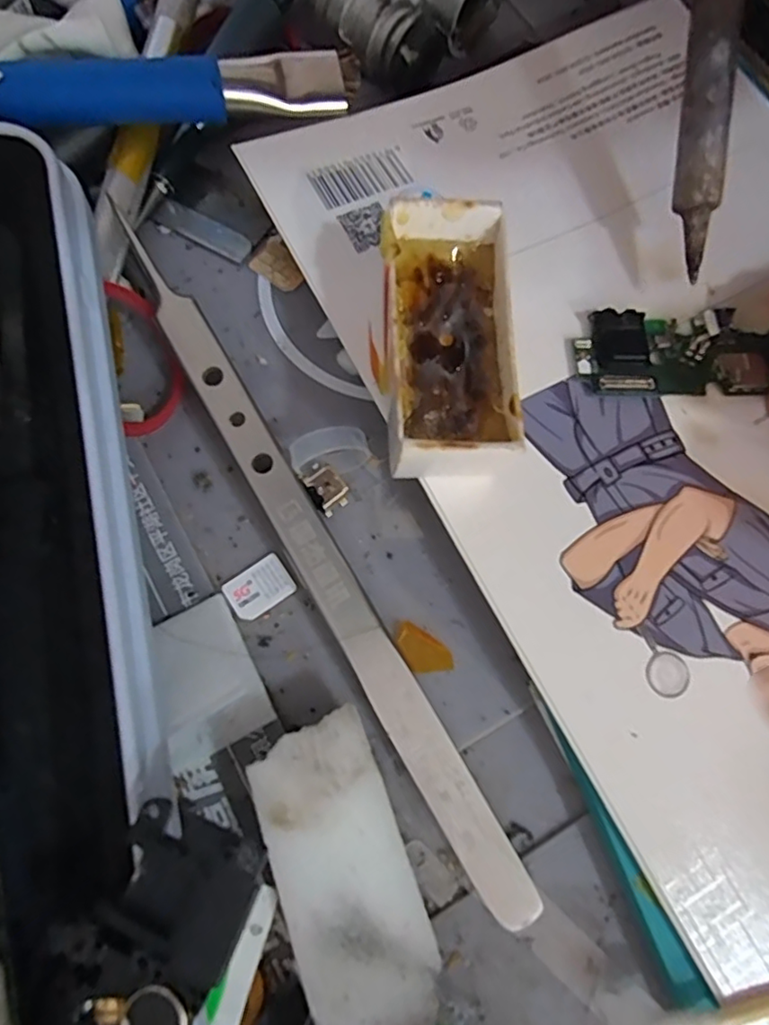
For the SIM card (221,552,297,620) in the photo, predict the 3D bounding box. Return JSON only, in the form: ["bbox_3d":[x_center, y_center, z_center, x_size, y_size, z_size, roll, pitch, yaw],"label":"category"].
[{"bbox_3d":[-0.025,0.015,0.115,0.012,0.004,0.009,-35,80,-9],"label":"SIM card"}]

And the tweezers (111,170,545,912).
[{"bbox_3d":[-0.014,0.006,0.110,0.009,0.013,0.145,-30,77,-10],"label":"tweezers"}]

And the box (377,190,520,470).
[{"bbox_3d":[0.011,-0.030,0.107,0.022,0.021,0.046,-2,74,-2],"label":"box"}]

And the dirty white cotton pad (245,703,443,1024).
[{"bbox_3d":[-0.006,0.057,0.094,0.019,0.016,0.045,-20,75,-7],"label":"dirty white cotton pad"}]

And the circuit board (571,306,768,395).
[{"bbox_3d":[0.060,-0.033,0.118,0.042,0.004,0.019,-1,74,-3],"label":"circuit board"}]

